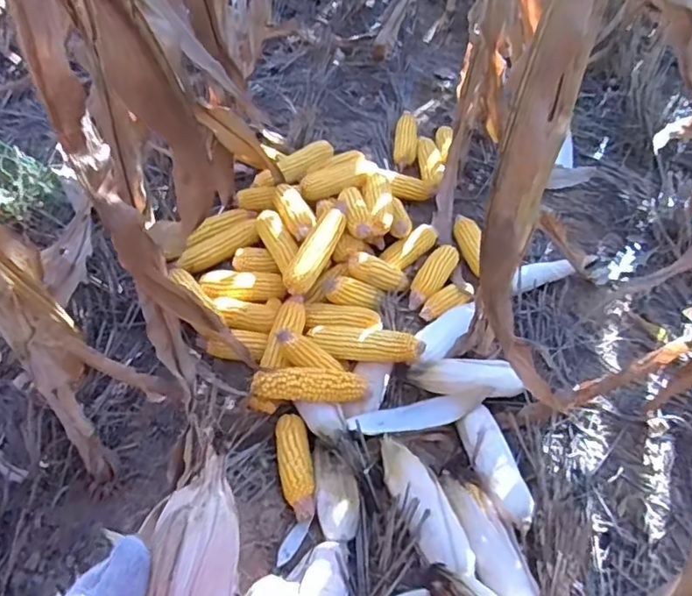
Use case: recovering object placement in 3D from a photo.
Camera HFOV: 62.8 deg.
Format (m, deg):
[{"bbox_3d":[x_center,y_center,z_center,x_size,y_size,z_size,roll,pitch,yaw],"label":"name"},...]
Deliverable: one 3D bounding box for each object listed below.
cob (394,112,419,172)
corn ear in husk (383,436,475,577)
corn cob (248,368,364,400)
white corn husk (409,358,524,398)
[{"bbox_3d":[0.151,-0.390,1.440,0.059,0.062,0.195,5,48,3],"label":"cob"},{"bbox_3d":[0.109,0.286,0.808,0.070,0.054,0.222,-19,51,-17],"label":"corn ear in husk"},{"bbox_3d":[-0.058,0.143,0.917,0.179,0.042,0.052,2,48,1],"label":"corn cob"},{"bbox_3d":[0.200,0.134,0.957,0.187,0.046,0.070,1,48,-1],"label":"white corn husk"}]

